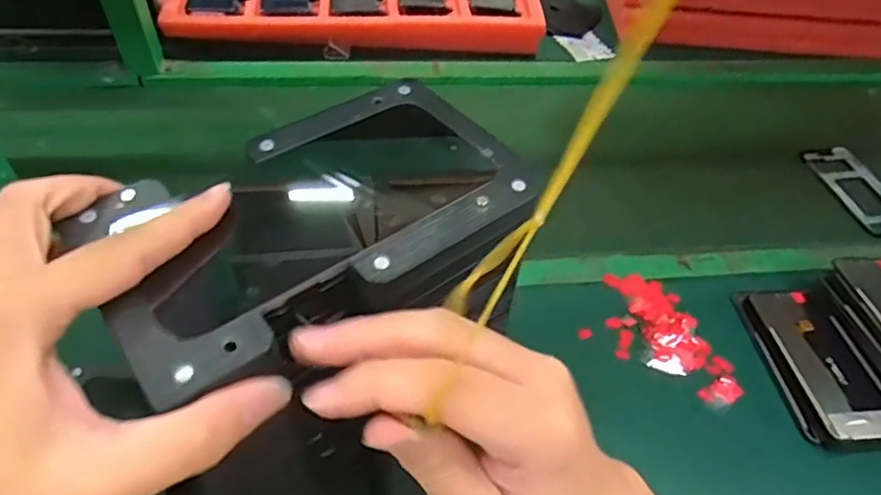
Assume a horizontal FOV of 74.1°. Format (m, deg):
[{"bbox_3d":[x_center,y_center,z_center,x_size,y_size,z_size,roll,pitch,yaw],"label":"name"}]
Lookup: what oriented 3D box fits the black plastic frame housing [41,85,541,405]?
[{"bbox_3d":[-0.055,-0.018,0.255,0.178,0.009,0.107,-29,58,-27],"label":"black plastic frame housing"}]

